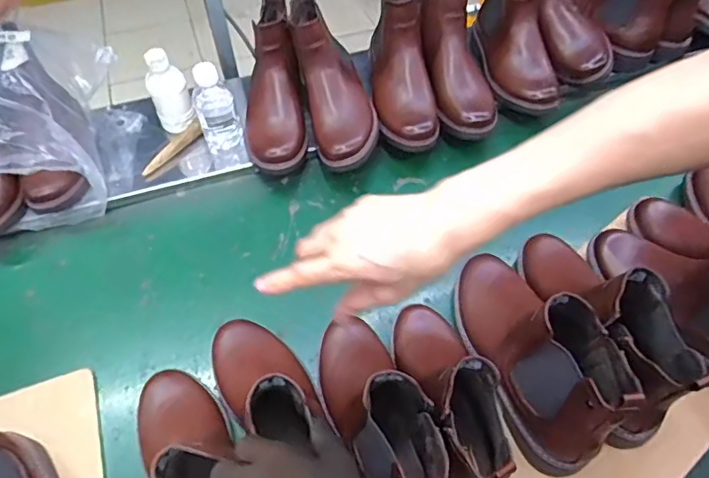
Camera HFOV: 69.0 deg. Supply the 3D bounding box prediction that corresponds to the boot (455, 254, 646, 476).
[{"bbox_3d":[0.189,0.107,0.553,0.090,0.169,0.242,-13,53,-8],"label":"boot"}]

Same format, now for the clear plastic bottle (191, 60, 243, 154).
[{"bbox_3d":[-0.212,-0.198,0.794,0.055,0.139,0.048,-12,53,-8],"label":"clear plastic bottle"}]

